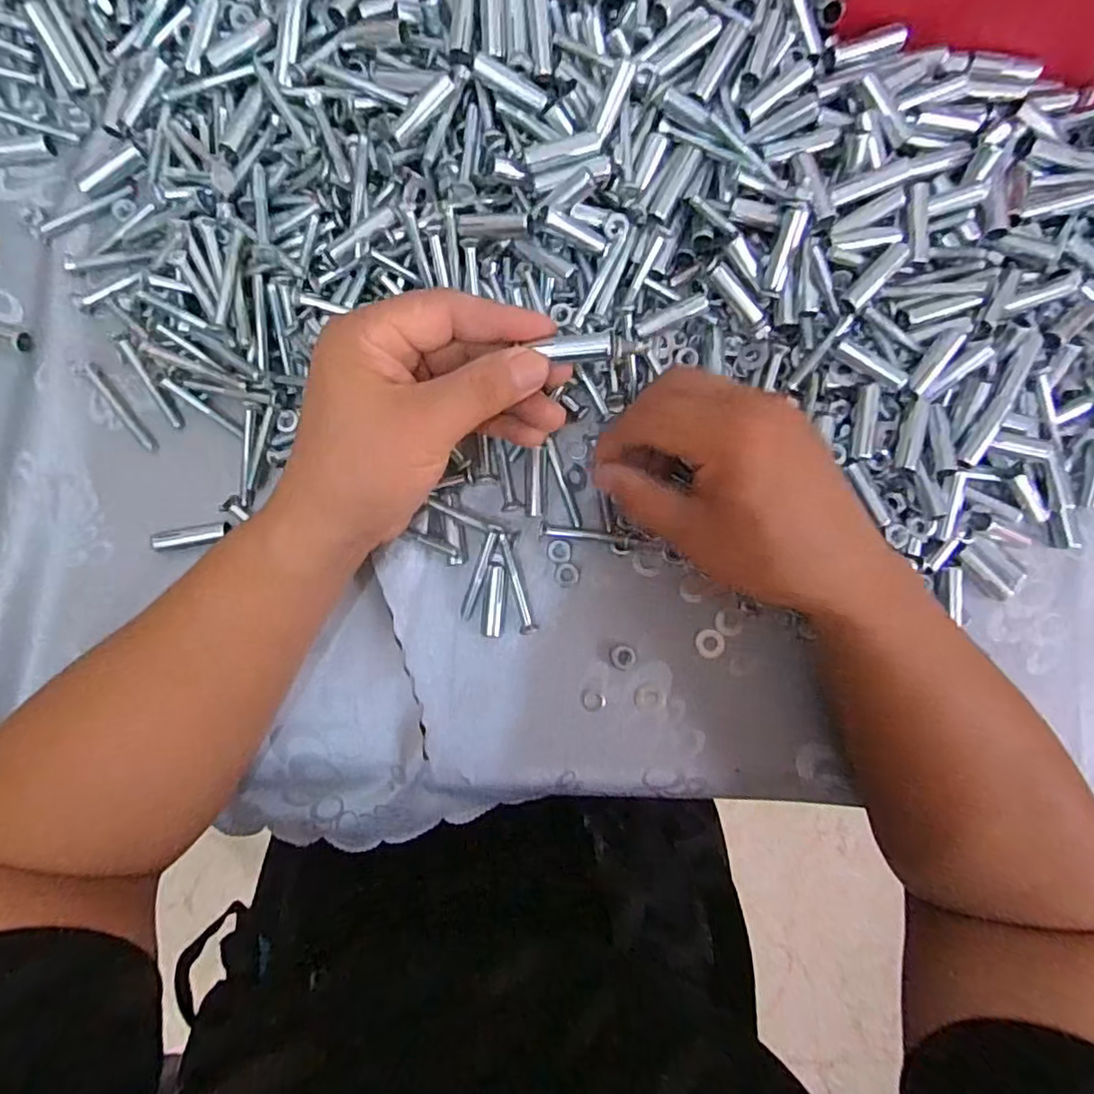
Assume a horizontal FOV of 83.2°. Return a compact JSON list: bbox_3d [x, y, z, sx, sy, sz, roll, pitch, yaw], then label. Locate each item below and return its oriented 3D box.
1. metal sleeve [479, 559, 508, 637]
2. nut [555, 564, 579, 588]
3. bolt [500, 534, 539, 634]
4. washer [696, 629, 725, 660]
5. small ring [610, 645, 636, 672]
[{"bbox_3d":[-0.028,0.029,0.337,0.012,0.008,0.040,7,87,-1],"label":"metal sleeve"},{"bbox_3d":[0.011,0.016,0.340,0.013,0.004,0.013,0,87,-2],"label":"nut"},{"bbox_3d":[-0.015,0.020,0.335,0.010,0.013,0.055,-12,88,-2],"label":"bolt"},{"bbox_3d":[0.092,0.055,0.344,0.016,0.004,0.016,17,87,-1],"label":"washer"},{"bbox_3d":[0.042,0.061,0.342,0.014,0.004,0.015,0,87,-2],"label":"small ring"}]

